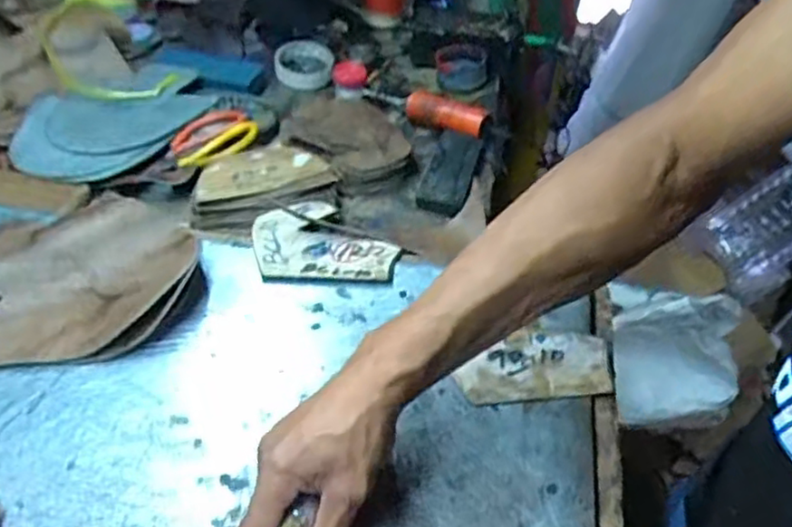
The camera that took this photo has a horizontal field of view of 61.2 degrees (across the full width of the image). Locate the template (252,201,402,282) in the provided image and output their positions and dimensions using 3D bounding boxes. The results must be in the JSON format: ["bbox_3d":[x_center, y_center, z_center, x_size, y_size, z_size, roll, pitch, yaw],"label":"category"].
[{"bbox_3d":[-0.070,-0.028,0.655,0.136,0.011,0.124,1,42,-2],"label":"template"}]

